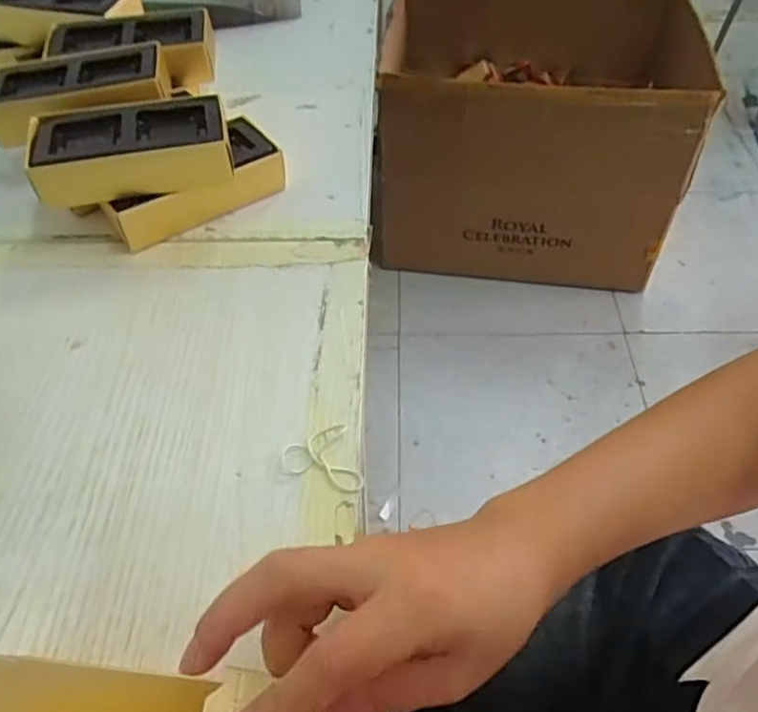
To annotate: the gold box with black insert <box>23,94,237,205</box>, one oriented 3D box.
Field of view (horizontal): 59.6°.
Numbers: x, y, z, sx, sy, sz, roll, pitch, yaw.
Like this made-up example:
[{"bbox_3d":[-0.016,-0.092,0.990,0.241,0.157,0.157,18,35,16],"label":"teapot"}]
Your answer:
[{"bbox_3d":[-0.151,-0.128,0.408,0.113,0.030,0.059,-10,50,-6],"label":"gold box with black insert"}]

